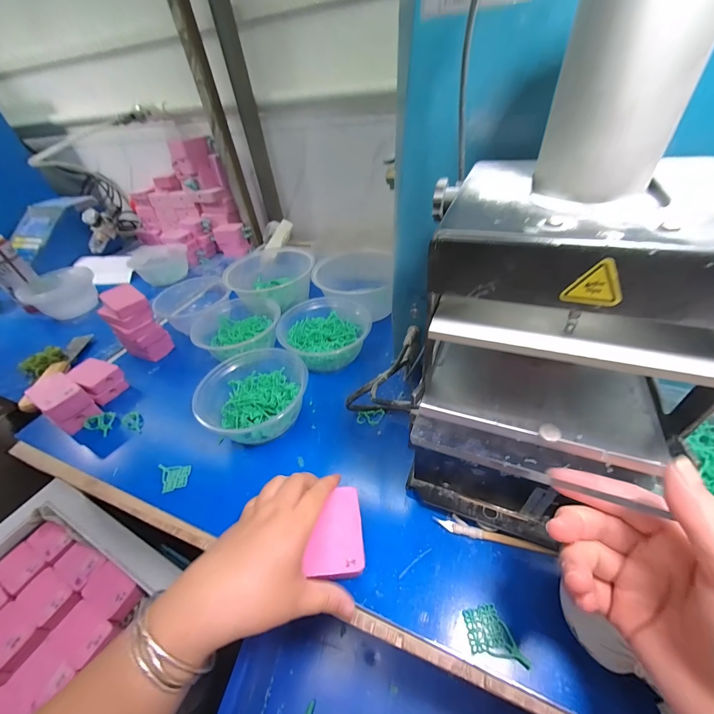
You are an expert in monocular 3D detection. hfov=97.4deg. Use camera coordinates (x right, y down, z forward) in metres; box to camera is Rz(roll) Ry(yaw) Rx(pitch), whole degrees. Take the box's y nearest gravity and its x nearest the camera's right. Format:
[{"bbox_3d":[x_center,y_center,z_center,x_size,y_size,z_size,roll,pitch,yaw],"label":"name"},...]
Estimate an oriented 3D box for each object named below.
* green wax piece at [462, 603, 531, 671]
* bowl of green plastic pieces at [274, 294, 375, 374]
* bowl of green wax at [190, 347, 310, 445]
[{"bbox_3d":[0.101,0.209,0.234,0.034,0.005,0.037,-10,42,-4],"label":"green wax piece"},{"bbox_3d":[-0.053,-0.036,0.480,0.122,0.066,0.111,-4,42,3],"label":"bowl of green plastic pieces"},{"bbox_3d":[-0.130,0.050,0.406,0.123,0.062,0.127,-4,42,3],"label":"bowl of green wax"}]

